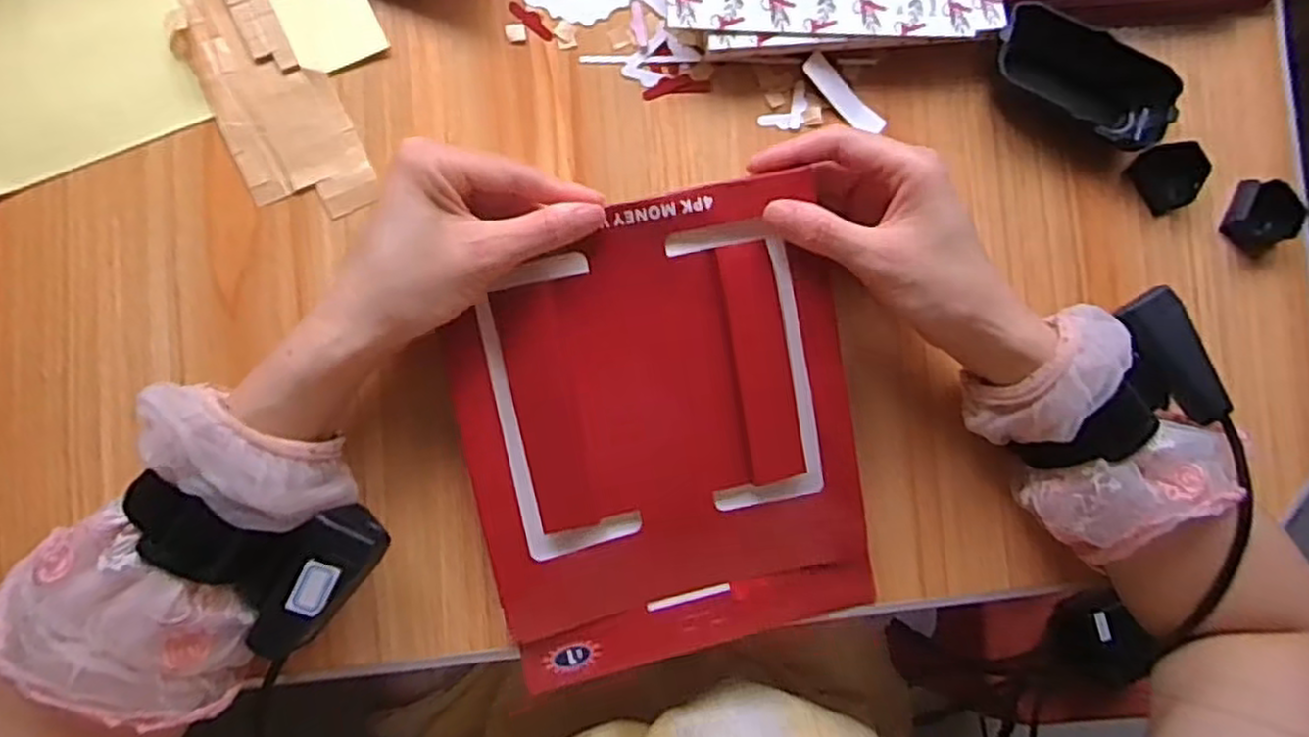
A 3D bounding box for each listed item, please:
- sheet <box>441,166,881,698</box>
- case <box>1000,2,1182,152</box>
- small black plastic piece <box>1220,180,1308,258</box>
[{"bbox_3d":[0.006,0.035,0.370,0.193,0.014,0.231,-12,98,-5],"label":"sheet"},{"bbox_3d":[0.251,-0.172,0.424,0.110,0.024,0.048,31,82,-5],"label":"case"},{"bbox_3d":[0.378,-0.093,0.447,0.038,0.019,0.039,29,82,-5],"label":"small black plastic piece"}]

